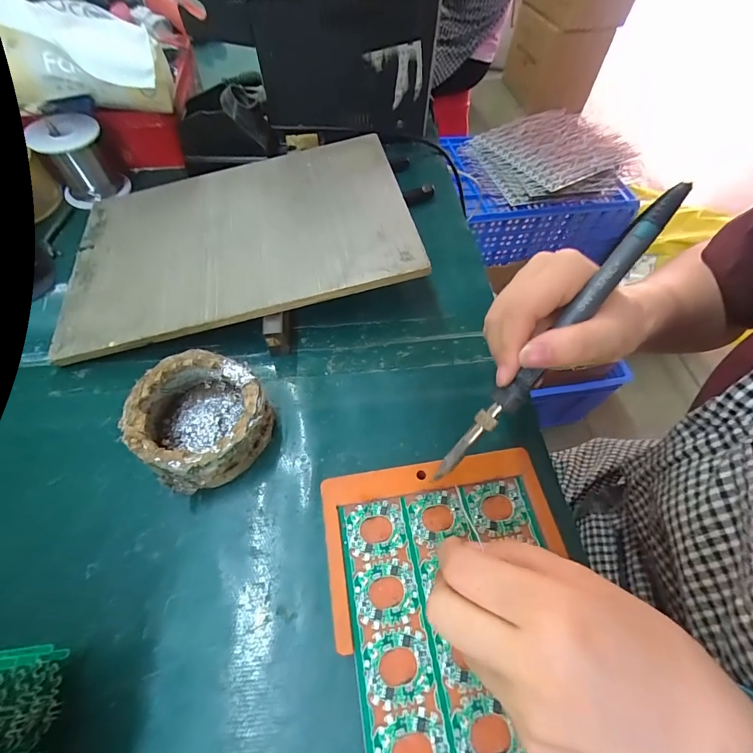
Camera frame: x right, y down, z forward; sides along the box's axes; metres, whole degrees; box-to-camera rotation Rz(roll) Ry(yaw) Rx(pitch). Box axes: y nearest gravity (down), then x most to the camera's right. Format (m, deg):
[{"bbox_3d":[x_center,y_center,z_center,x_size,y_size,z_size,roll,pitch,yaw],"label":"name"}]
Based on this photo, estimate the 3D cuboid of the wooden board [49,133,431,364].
[{"bbox_3d":[-0.123,-0.132,0.333,0.292,0.006,0.203,-14,60,0],"label":"wooden board"}]

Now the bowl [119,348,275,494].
[{"bbox_3d":[-0.117,0.028,0.256,0.079,0.044,0.085,1,58,-2],"label":"bowl"}]

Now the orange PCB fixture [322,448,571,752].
[{"bbox_3d":[0.053,0.159,0.191,0.137,0.009,0.234,-8,59,-4],"label":"orange PCB fixture"}]

